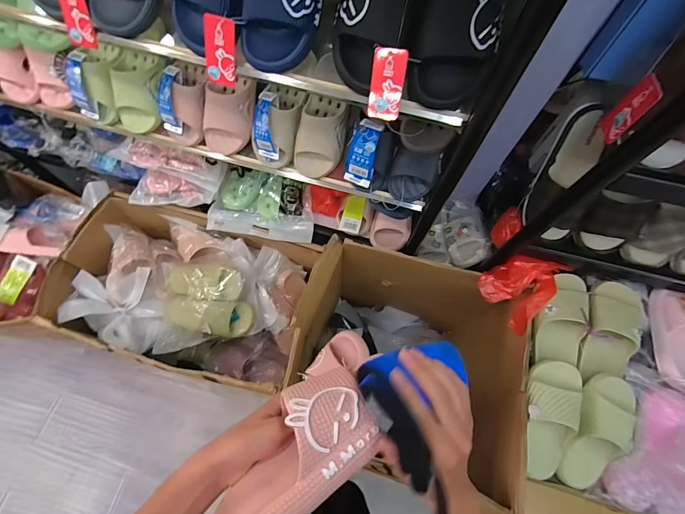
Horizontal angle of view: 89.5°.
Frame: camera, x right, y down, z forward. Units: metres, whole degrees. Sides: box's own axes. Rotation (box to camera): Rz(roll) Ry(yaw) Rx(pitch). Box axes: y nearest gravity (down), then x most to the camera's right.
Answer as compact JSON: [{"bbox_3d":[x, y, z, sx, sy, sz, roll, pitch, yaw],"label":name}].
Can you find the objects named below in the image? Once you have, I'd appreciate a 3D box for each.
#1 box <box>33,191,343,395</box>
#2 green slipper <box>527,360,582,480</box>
[{"bbox_3d":[-0.483,0.116,1.088,0.611,0.330,0.412,15,68,4],"label":"box"},{"bbox_3d":[0.414,0.326,0.687,0.097,0.049,0.226,11,86,2],"label":"green slipper"}]

